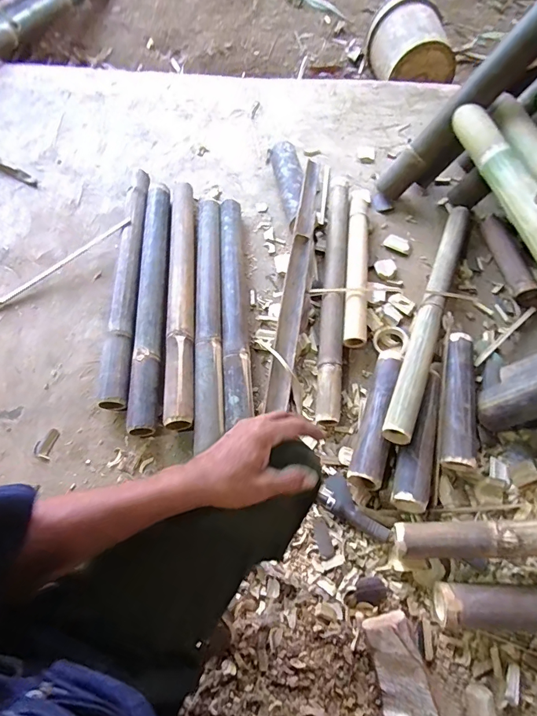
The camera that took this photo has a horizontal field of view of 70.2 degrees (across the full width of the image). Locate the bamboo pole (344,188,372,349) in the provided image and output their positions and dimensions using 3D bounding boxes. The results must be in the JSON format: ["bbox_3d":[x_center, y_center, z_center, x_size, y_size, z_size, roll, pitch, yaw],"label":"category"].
[{"bbox_3d":[0.211,-0.241,0.908,0.059,0.046,0.486,9,62,3],"label":"bamboo pole"}]

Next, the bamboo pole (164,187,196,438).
[{"bbox_3d":[-0.187,-0.152,0.855,0.054,0.055,0.628,-3,62,-3],"label":"bamboo pole"}]

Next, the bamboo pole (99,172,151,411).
[{"bbox_3d":[-0.316,-0.188,0.875,0.056,0.052,0.630,-3,62,-3],"label":"bamboo pole"}]

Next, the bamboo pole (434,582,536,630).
[{"bbox_3d":[0.389,0.379,0.578,0.254,0.065,0.059,3,62,0],"label":"bamboo pole"}]

